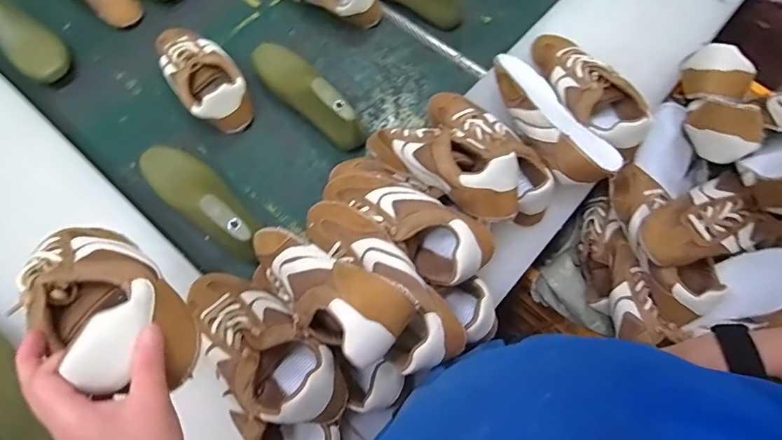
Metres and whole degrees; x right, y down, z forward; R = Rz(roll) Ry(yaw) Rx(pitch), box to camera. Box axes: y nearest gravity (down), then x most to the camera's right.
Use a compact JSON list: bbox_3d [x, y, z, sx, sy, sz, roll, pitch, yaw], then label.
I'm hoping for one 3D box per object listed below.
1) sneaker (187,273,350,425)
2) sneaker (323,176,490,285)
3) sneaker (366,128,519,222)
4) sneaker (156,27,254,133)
[{"bbox_3d":[-0.153,0.138,0.505,0.237,0.080,0.102,34,72,27],"label":"sneaker"},{"bbox_3d":[0.014,-0.005,0.573,0.238,0.077,0.090,32,72,25],"label":"sneaker"},{"bbox_3d":[0.058,-0.083,0.581,0.236,0.079,0.079,31,71,29],"label":"sneaker"},{"bbox_3d":[-0.317,-0.246,0.748,0.102,0.076,0.227,-36,74,-13],"label":"sneaker"}]

